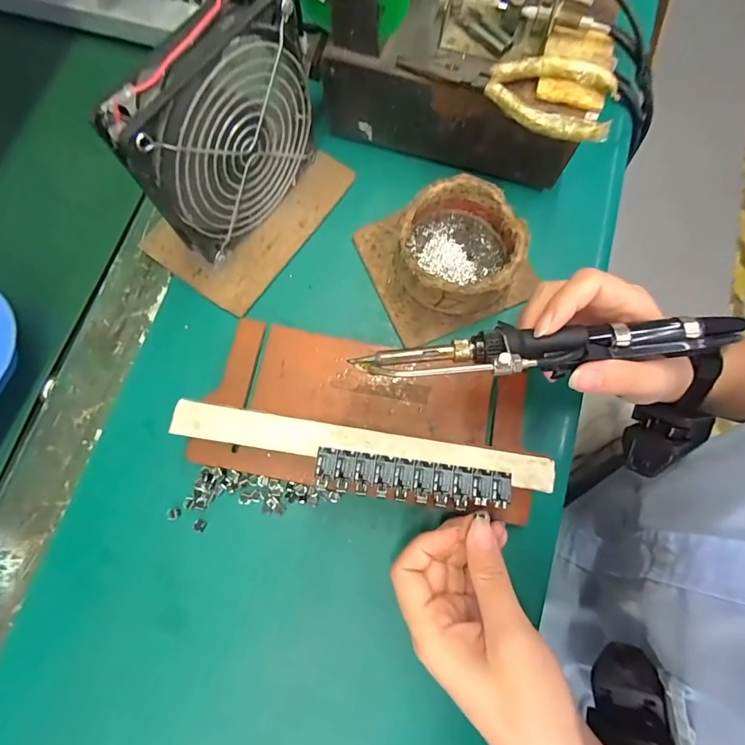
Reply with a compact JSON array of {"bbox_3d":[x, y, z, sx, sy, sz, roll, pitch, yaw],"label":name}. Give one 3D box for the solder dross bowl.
[{"bbox_3d":[0.059,-0.083,0.290,0.077,0.039,0.084,0,77,0],"label":"solder dross bowl"}]

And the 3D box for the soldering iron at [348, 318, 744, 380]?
[{"bbox_3d":[0.097,-0.013,0.222,0.207,0.019,0.026,-6,77,-3],"label":"soldering iron"}]

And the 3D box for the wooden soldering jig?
[{"bbox_3d":[-0.003,0.023,0.266,0.209,0.046,0.097,8,77,3],"label":"wooden soldering jig"}]

